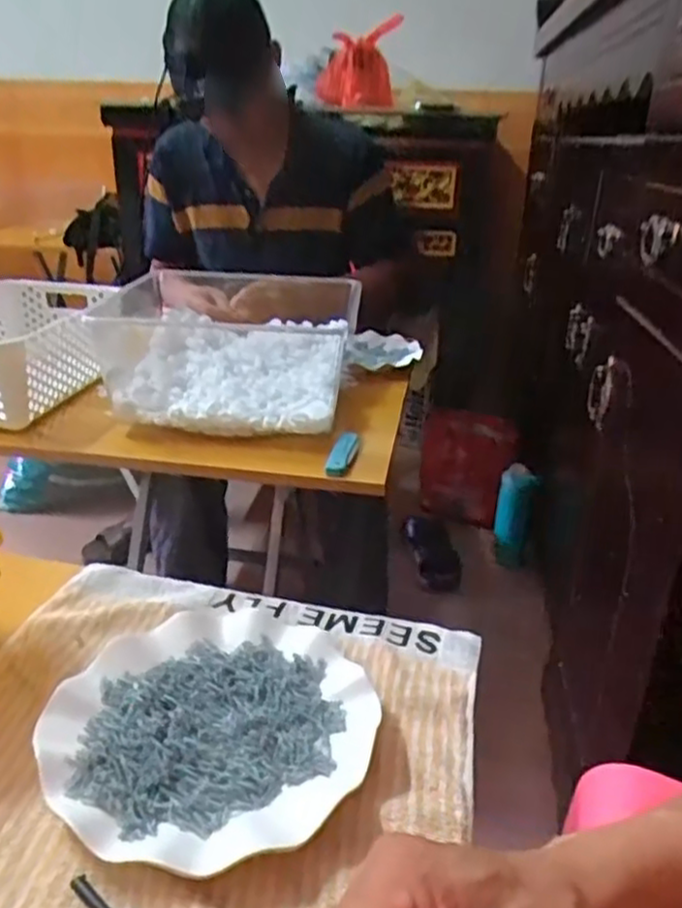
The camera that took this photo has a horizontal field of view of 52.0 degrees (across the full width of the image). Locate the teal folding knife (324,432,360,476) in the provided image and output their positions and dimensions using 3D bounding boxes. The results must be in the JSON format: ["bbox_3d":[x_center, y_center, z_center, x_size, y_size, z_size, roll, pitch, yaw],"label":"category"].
[{"bbox_3d":[0.003,-0.003,0.783,0.023,0.019,0.078,7,29,11],"label":"teal folding knife"}]

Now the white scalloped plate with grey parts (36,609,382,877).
[{"bbox_3d":[-0.073,0.155,0.409,0.172,0.016,0.179,2,25,-1],"label":"white scalloped plate with grey parts"}]

